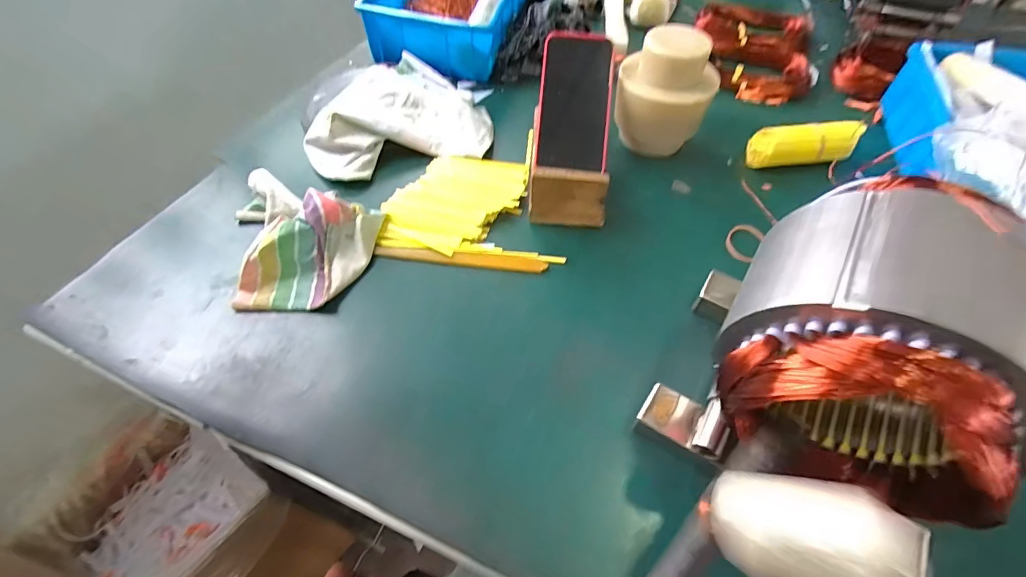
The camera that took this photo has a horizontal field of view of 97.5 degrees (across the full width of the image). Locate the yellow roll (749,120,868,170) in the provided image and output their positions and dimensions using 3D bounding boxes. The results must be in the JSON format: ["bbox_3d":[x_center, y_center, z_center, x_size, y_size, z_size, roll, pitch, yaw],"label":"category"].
[{"bbox_3d":[0.362,-0.176,0.556,0.133,0.041,0.053,-4,55,-2],"label":"yellow roll"}]

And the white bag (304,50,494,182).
[{"bbox_3d":[-0.154,-0.240,0.595,0.223,0.045,0.219,-12,55,-9],"label":"white bag"}]

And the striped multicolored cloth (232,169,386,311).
[{"bbox_3d":[-0.244,-0.052,0.466,0.180,0.049,0.160,18,57,13],"label":"striped multicolored cloth"}]

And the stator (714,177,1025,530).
[{"bbox_3d":[0.217,0.031,0.273,0.135,0.123,0.159,28,60,20],"label":"stator"}]

